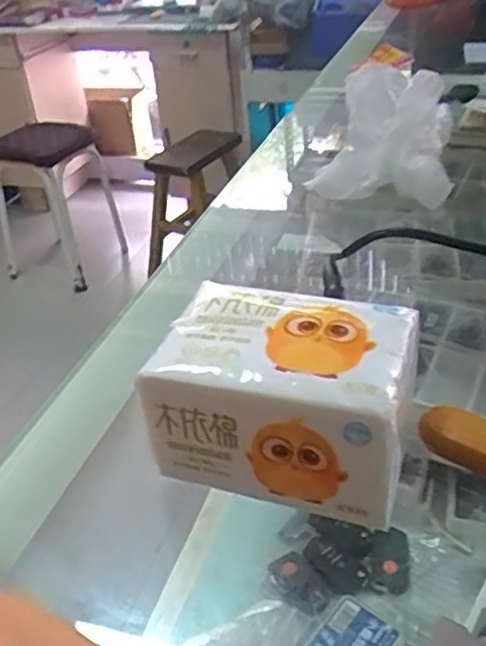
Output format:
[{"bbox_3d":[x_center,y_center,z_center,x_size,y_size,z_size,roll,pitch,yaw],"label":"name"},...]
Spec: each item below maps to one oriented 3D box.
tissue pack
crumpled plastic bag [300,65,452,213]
[{"bbox_3d":[0.022,0.033,0.324,0.116,0.067,0.086,8,37,18],"label":"tissue pack"},{"bbox_3d":[0.138,-0.180,0.620,0.124,0.081,0.132,10,38,21],"label":"crumpled plastic bag"}]

